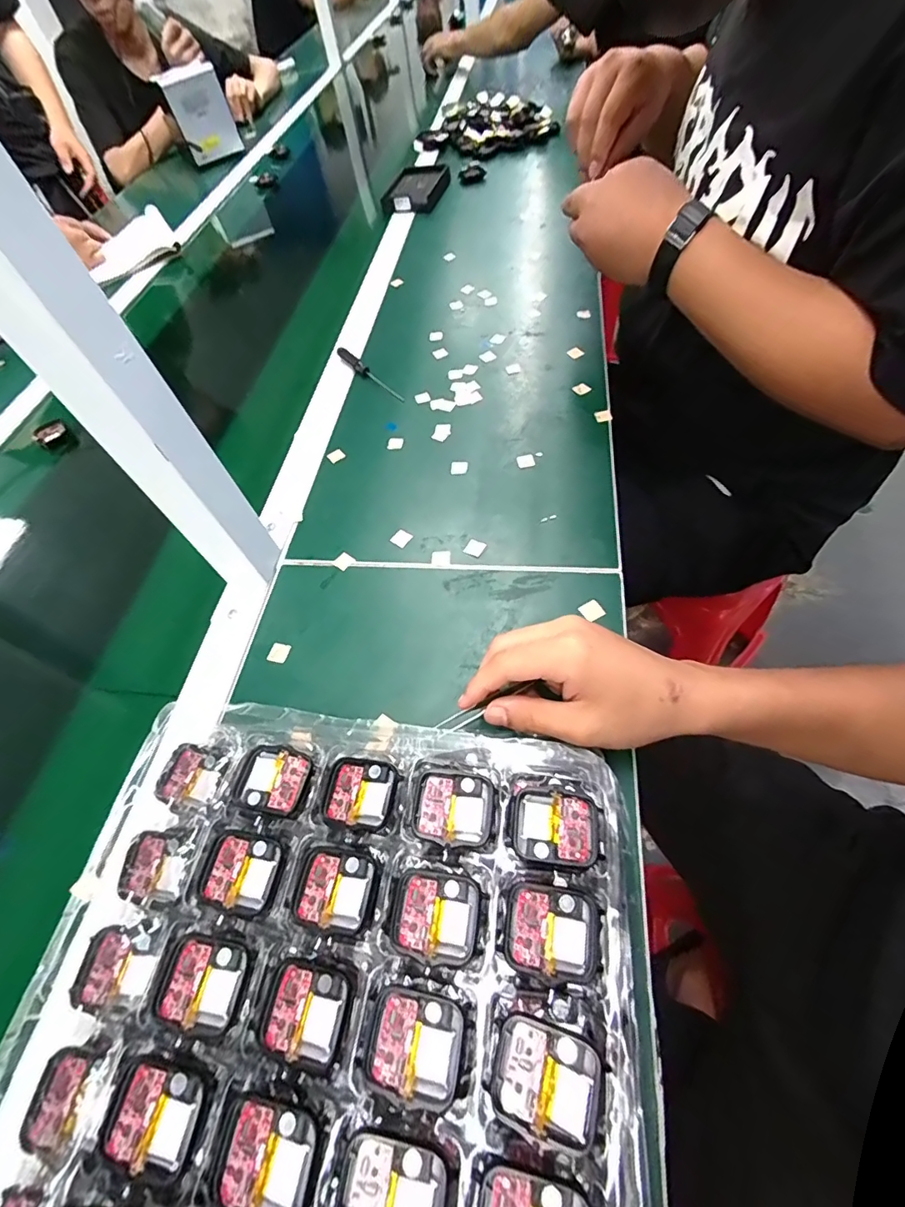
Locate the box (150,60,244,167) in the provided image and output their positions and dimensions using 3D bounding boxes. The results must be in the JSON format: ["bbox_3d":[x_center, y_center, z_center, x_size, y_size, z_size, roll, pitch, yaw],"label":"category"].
[{"bbox_3d":[-0.555,-1.094,1.087,0.131,0.152,0.034,-10,51,12],"label":"box"}]

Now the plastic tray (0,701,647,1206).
[{"bbox_3d":[-0.065,0.189,0.237,0.295,0.030,0.273,4,58,8],"label":"plastic tray"}]

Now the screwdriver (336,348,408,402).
[{"bbox_3d":[-0.101,-0.276,0.584,0.013,0.008,0.136,-37,59,-14],"label":"screwdriver"}]

